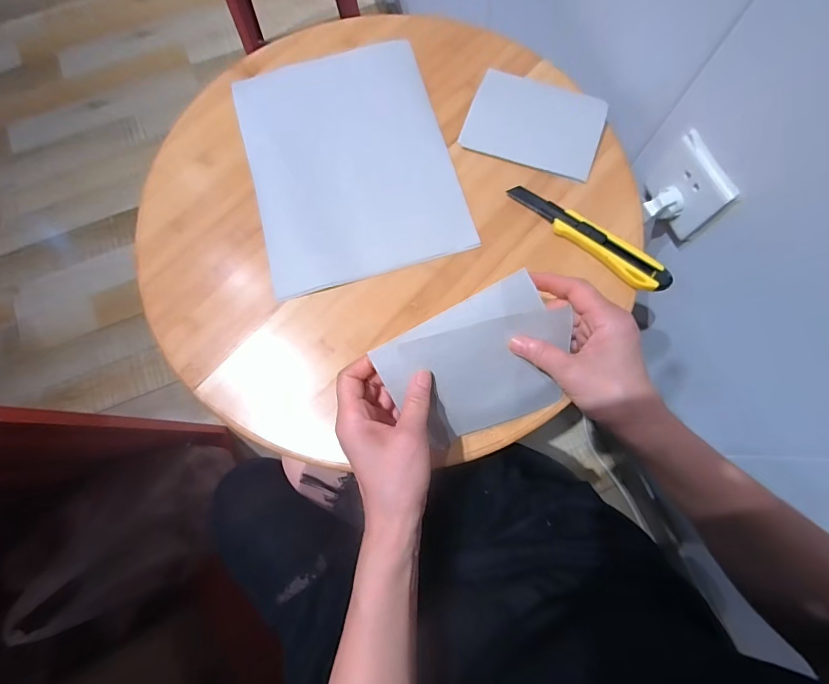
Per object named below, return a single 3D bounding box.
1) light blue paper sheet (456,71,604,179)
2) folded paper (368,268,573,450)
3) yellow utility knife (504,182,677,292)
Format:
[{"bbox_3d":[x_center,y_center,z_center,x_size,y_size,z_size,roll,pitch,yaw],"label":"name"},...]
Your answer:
[{"bbox_3d":[0.147,-0.265,0.495,0.156,0.008,0.121,20,79,5],"label":"light blue paper sheet"},{"bbox_3d":[0.061,0.024,0.364,0.159,0.018,0.134,-27,117,-1],"label":"folded paper"},{"bbox_3d":[0.188,-0.116,0.445,0.192,0.021,0.033,37,81,8],"label":"yellow utility knife"}]

